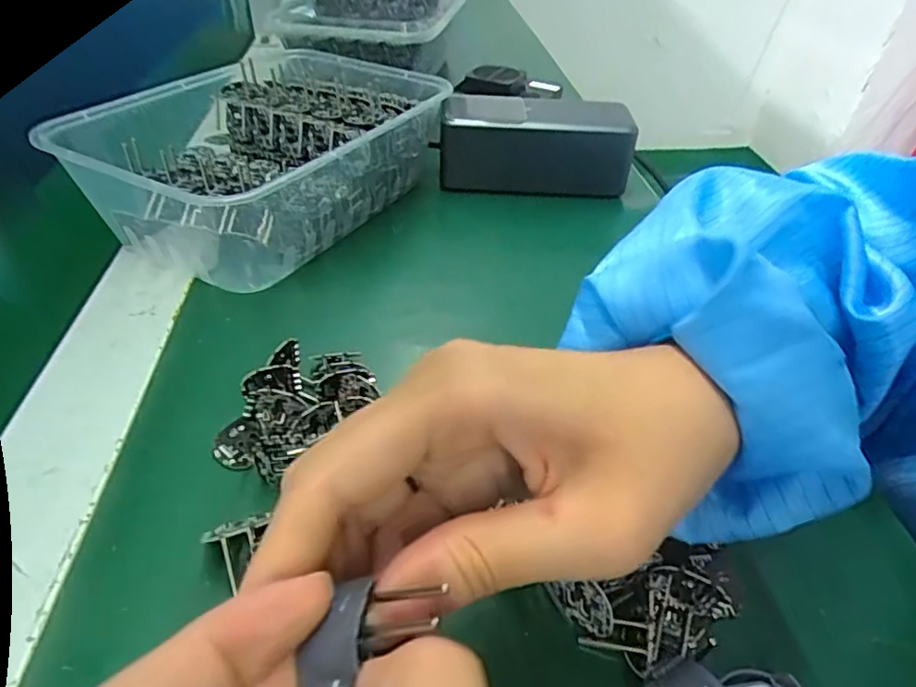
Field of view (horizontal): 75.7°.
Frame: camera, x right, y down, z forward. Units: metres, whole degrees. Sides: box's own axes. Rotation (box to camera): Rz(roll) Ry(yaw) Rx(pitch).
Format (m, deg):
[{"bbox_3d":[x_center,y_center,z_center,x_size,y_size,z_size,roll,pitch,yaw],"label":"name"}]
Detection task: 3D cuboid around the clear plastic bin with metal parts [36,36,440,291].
[{"bbox_3d":[-0.112,-0.116,0.366,0.146,0.072,0.219,23,44,22],"label":"clear plastic bin with metal parts"}]

